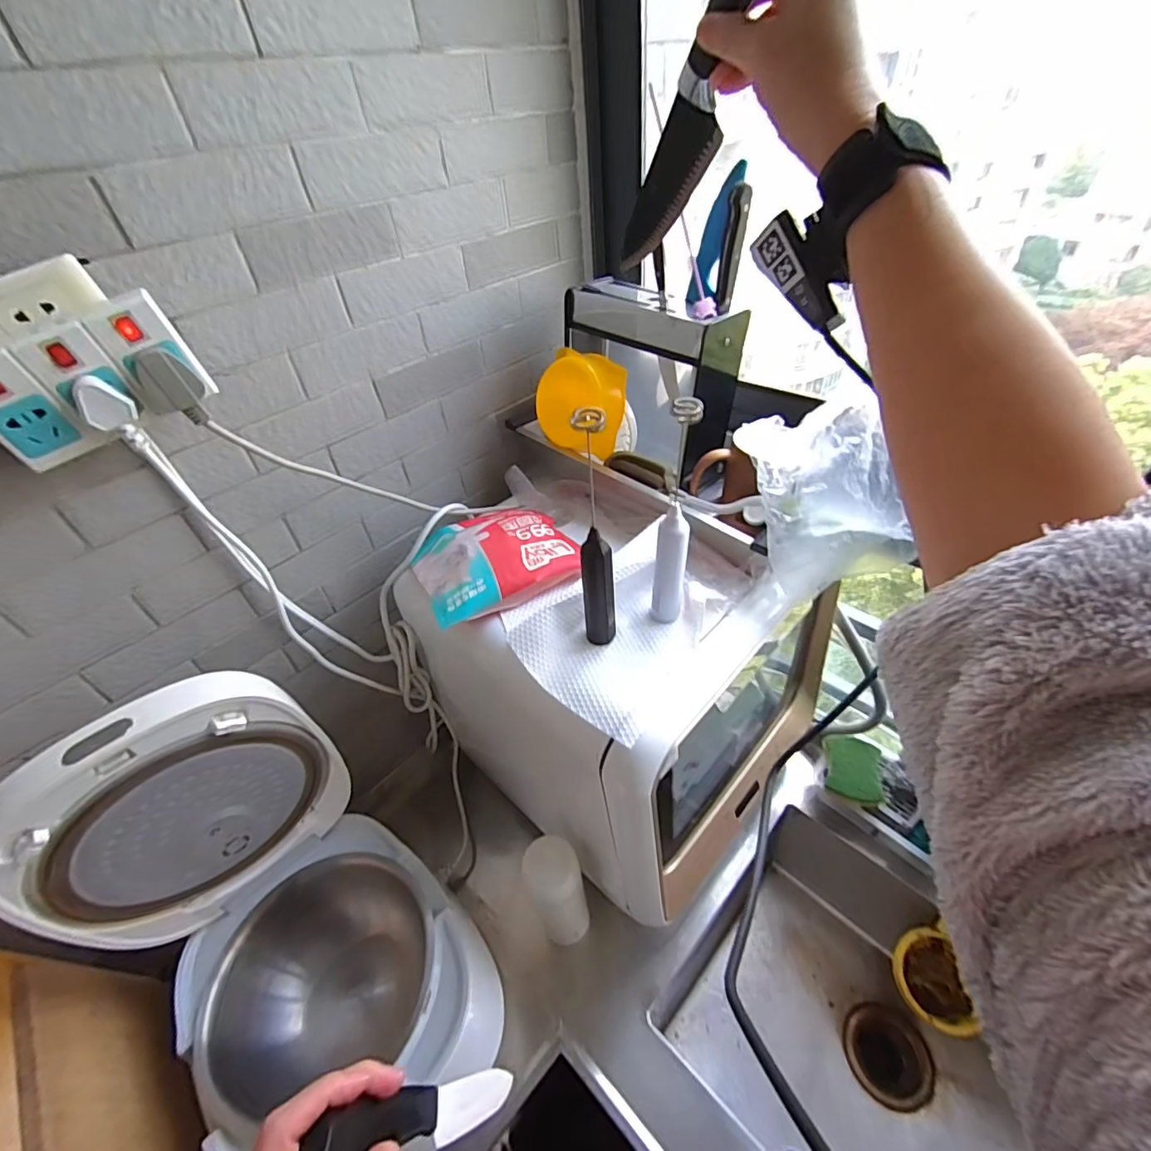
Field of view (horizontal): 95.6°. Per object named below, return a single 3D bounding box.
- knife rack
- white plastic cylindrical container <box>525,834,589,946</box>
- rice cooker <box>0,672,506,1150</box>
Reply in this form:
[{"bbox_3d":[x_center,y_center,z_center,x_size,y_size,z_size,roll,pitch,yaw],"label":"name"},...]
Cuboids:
[{"bbox_3d":[0.092,-0.253,0.658,0.202,0.188,0.104,32,55,34],"label":"knife rack"},{"bbox_3d":[-0.021,0.392,0.645,0.064,0.181,0.065,-4,43,3],"label":"white plastic cylindrical container"},{"bbox_3d":[-0.270,0.351,0.498,0.295,0.445,0.258,28,53,32],"label":"rice cooker"}]

